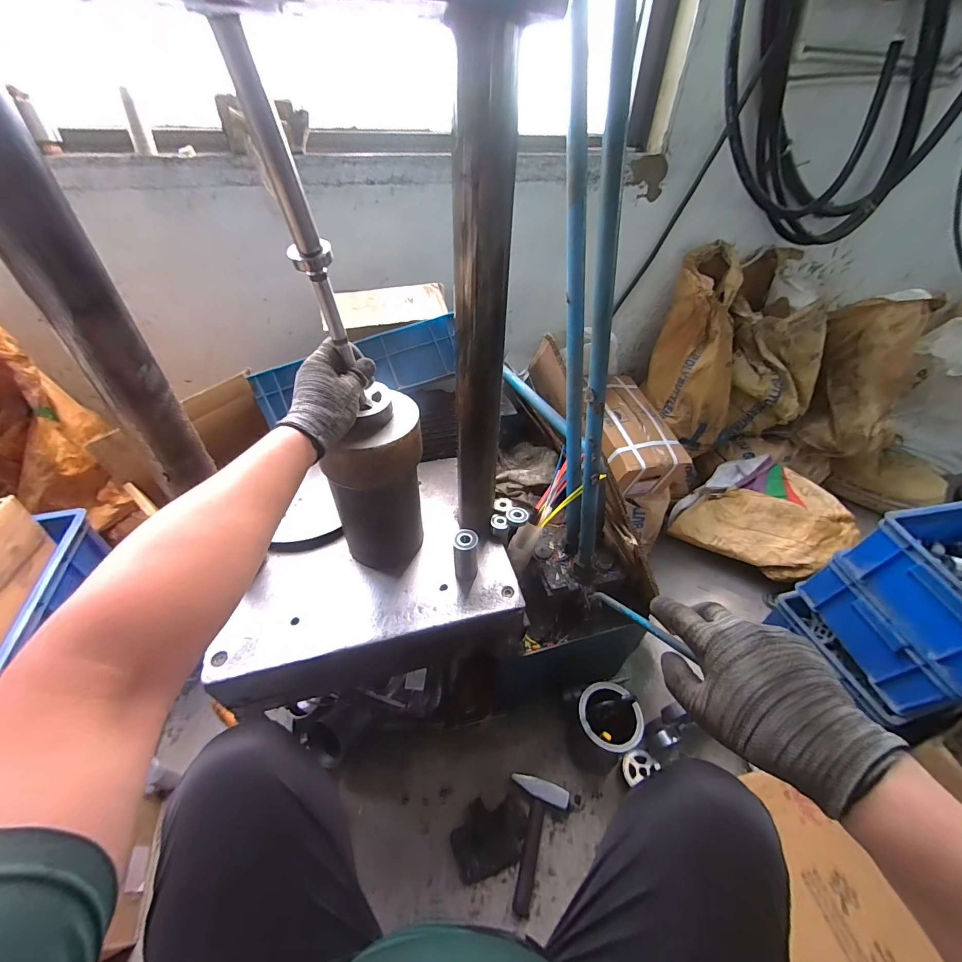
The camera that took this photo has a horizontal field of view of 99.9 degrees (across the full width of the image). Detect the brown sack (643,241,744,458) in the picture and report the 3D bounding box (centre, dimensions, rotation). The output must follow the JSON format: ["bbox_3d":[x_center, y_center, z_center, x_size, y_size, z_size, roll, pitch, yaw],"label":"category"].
[{"bbox_3d":[0.652,-0.376,1.215,0.211,0.571,0.156,-5,16,-7],"label":"brown sack"}]

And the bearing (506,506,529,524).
[{"bbox_3d":[0.065,0.062,0.723,0.038,0.014,0.033,6,43,5],"label":"bearing"}]

